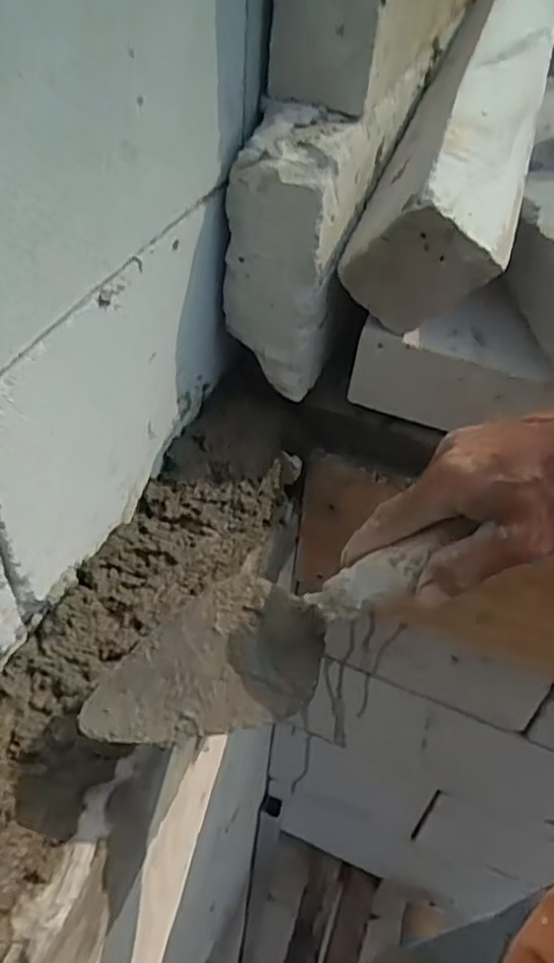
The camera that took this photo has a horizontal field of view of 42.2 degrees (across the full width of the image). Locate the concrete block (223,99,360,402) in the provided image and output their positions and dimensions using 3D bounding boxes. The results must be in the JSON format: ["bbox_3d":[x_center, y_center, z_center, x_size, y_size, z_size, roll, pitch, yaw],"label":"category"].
[{"bbox_3d":[0.007,-0.171,0.542,0.089,0.183,0.085,4,44,-1],"label":"concrete block"}]

